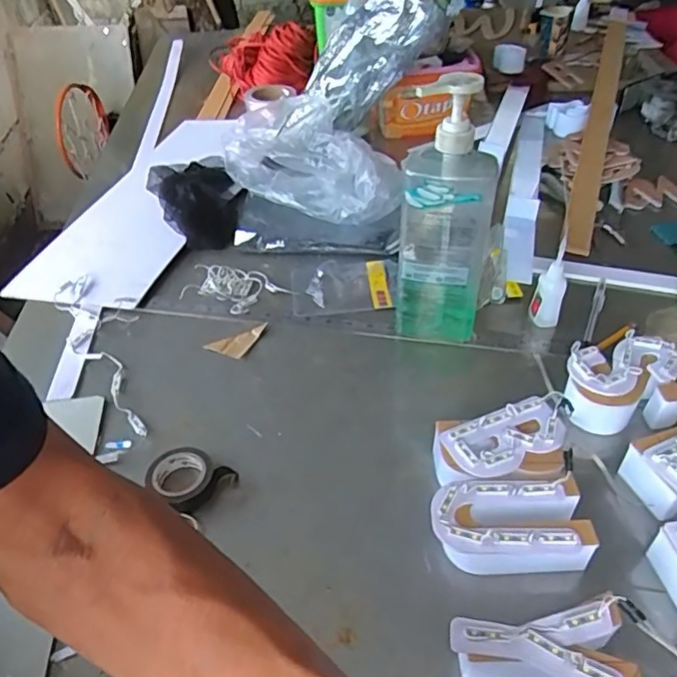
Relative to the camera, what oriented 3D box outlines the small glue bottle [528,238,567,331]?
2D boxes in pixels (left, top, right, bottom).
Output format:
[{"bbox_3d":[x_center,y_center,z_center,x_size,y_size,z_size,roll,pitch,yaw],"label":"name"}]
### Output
[{"bbox_3d":[0.244,-0.062,0.663,0.033,0.100,0.025,15,45,18],"label":"small glue bottle"}]

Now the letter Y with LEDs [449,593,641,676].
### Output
[{"bbox_3d":[0.137,0.220,0.399,0.119,0.053,0.066,0,42,2],"label":"letter Y with LEDs"}]

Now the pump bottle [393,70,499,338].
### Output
[{"bbox_3d":[0.113,-0.114,0.601,0.103,0.286,0.052,8,43,10],"label":"pump bottle"}]

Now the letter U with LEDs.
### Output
[{"bbox_3d":[0.136,0.151,0.474,0.123,0.042,0.073,-2,42,0],"label":"letter U with LEDs"}]

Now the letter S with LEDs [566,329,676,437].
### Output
[{"bbox_3d":[0.277,0.043,0.588,0.130,0.050,0.077,-26,48,-25],"label":"letter S with LEDs"}]

